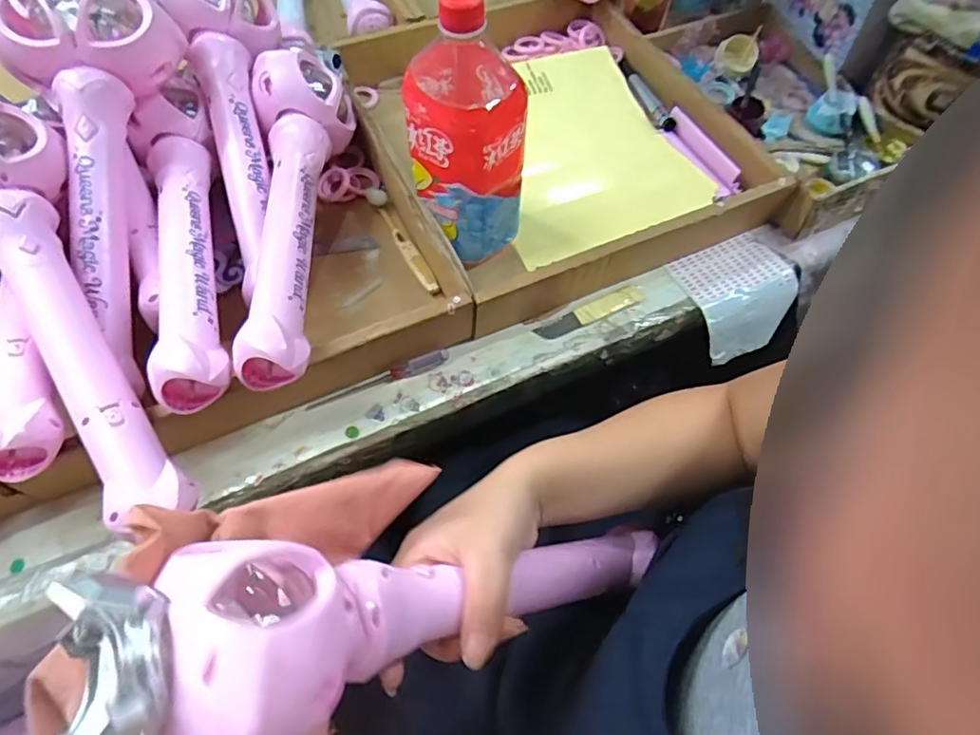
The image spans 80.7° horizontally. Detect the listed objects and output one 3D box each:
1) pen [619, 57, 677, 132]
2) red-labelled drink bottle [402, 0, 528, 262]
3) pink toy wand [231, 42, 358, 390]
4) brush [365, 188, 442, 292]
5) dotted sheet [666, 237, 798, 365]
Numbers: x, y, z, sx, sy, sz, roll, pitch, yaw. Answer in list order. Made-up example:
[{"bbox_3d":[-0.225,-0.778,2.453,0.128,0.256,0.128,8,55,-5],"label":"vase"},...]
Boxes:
[{"bbox_3d":[0.175,-0.314,0.659,0.020,0.010,0.128,-17,64,-13],"label":"pen"},{"bbox_3d":[-0.020,-0.190,0.470,0.089,0.218,0.100,-4,62,-6],"label":"red-labelled drink bottle"},{"bbox_3d":[-0.164,-0.140,0.478,0.078,0.061,0.349,-2,62,-5],"label":"pink toy wand"},{"bbox_3d":[-0.083,-0.121,0.543,0.015,0.012,0.134,-25,66,-16],"label":"brush"},{"bbox_3d":[0.242,-0.072,0.570,0.107,0.040,0.101,-26,66,-17],"label":"dotted sheet"}]

